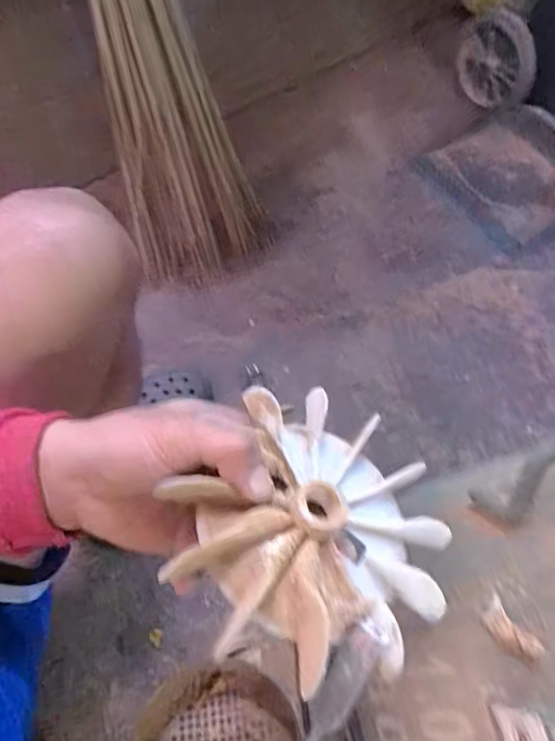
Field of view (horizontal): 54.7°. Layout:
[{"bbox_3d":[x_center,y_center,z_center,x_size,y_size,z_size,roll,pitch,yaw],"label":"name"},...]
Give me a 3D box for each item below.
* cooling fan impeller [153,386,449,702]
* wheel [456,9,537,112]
[{"bbox_3d":[0.019,0.076,0.264,0.129,0.040,0.123,1,65,-3],"label":"cooling fan impeller"},{"bbox_3d":[0.407,-0.572,0.993,0.135,0.151,0.032,18,25,17],"label":"wheel"}]

